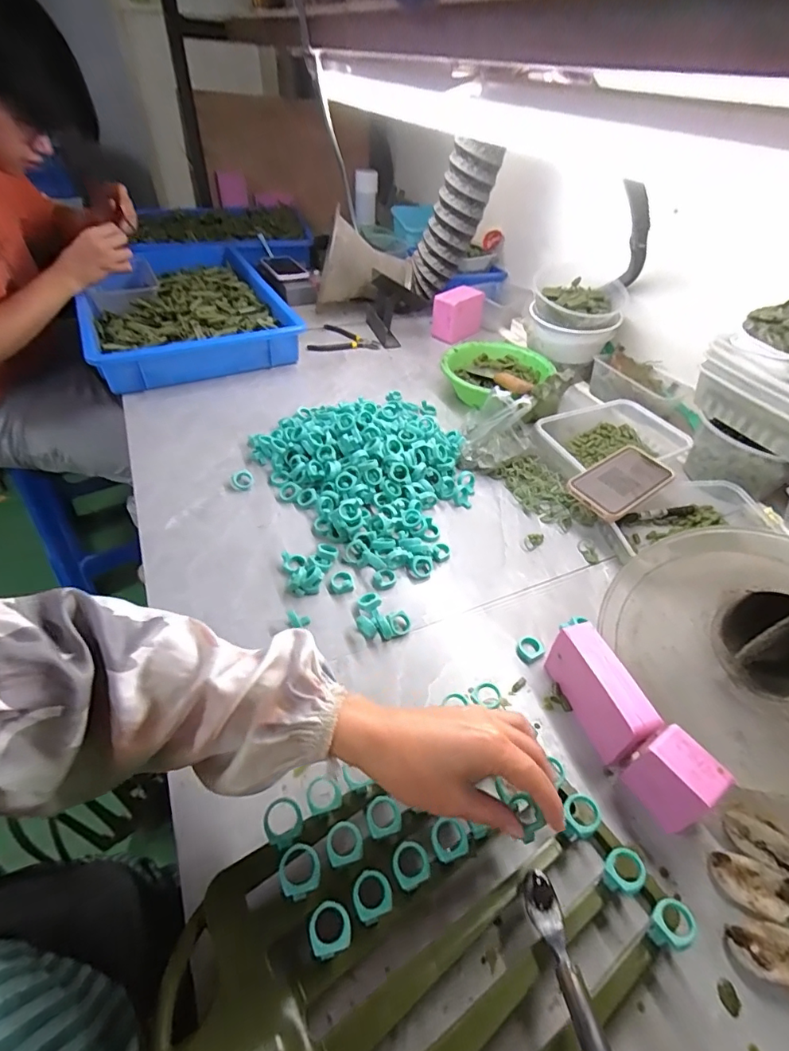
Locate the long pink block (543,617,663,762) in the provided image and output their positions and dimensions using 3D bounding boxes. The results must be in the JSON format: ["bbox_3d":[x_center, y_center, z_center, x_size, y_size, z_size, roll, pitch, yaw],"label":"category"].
[{"bbox_3d":[0.185,0.154,0.444,0.035,0.070,0.106,-10,46,-16],"label":"long pink block"}]

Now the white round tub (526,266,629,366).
[{"bbox_3d":[0.337,-0.394,0.914,0.167,0.130,0.136,19,46,15],"label":"white round tub"}]

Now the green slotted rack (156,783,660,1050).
[{"bbox_3d":[0.017,0.271,0.316,0.320,0.064,0.200,-22,50,-26],"label":"green slotted rack"}]

